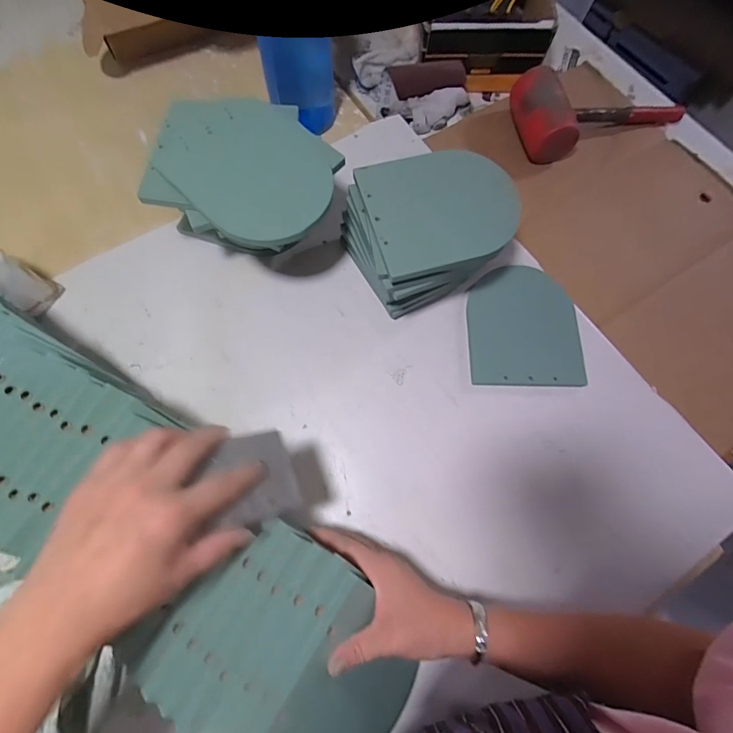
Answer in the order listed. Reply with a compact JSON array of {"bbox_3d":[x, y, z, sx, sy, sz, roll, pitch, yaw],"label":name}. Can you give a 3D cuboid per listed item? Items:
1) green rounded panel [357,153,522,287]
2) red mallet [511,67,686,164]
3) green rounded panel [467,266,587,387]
[{"bbox_3d":[0.086,-0.179,0.442,0.165,0.012,0.136,-16,80,-5],"label":"green rounded panel"},{"bbox_3d":[0.406,-0.422,0.670,0.334,0.080,0.135,-9,71,-19],"label":"red mallet"},{"bbox_3d":[0.214,-0.057,0.535,0.146,0.012,0.172,1,70,2],"label":"green rounded panel"}]

